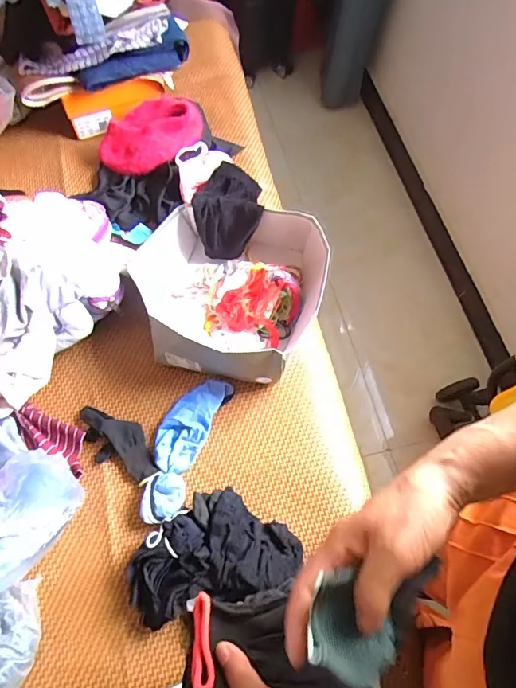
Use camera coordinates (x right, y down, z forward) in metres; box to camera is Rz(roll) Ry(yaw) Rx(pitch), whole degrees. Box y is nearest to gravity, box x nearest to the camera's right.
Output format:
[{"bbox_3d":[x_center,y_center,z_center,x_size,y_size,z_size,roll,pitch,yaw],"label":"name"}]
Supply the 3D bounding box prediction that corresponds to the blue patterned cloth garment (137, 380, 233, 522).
[{"bbox_3d":[-0.124,0.159,0.713,0.083,0.026,0.229,21,66,7],"label":"blue patterned cloth garment"}]

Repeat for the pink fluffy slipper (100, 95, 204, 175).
[{"bbox_3d":[-0.226,-0.441,0.937,0.208,0.074,0.158,-37,72,-17],"label":"pink fluffy slipper"}]

